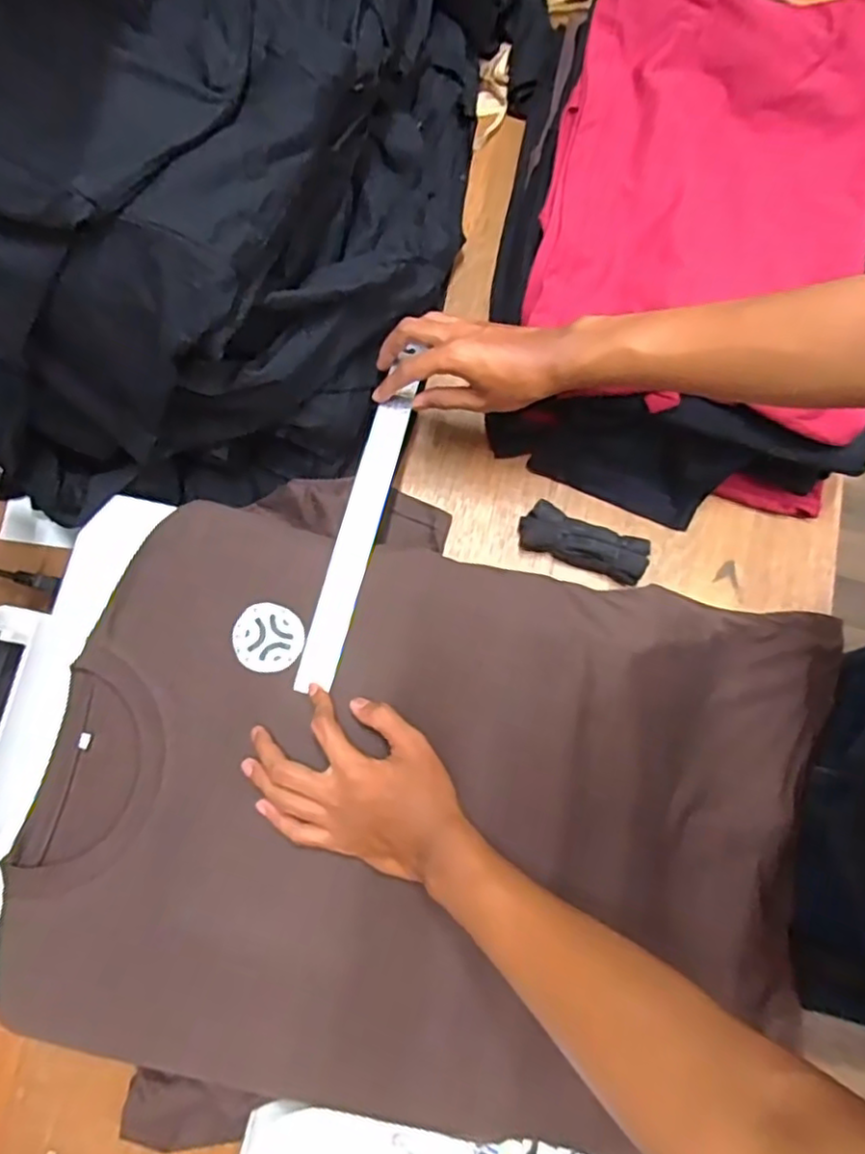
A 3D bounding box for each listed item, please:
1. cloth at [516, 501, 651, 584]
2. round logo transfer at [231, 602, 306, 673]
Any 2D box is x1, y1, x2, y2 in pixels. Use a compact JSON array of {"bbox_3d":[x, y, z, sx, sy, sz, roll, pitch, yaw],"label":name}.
[{"bbox_3d":[0.150,-0.034,0.653,0.125,0.036,0.045,20,79,3],"label":"cloth"},{"bbox_3d":[-0.137,0.050,0.539,0.058,0.004,0.055,0,78,-1],"label":"round logo transfer"}]

